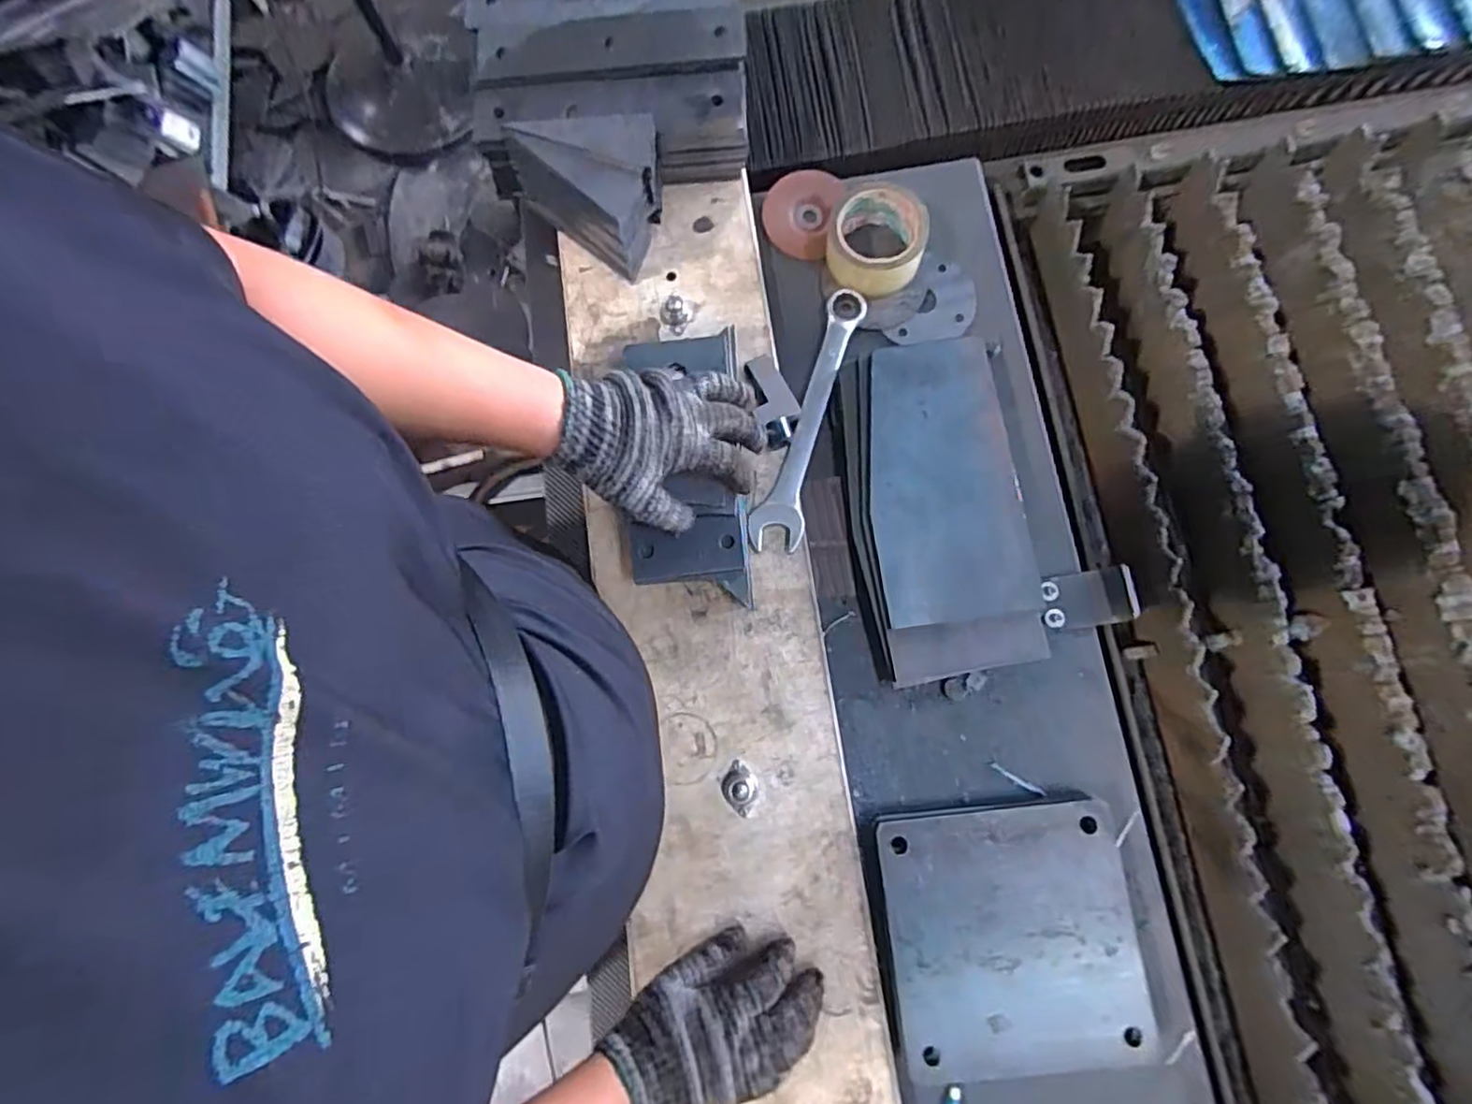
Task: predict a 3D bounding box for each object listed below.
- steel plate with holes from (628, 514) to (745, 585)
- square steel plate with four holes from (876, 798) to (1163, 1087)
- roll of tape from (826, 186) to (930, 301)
[{"bbox_3d":[-0.043,-0.002,0.592,0.096,0.013,0.052,-6,91,1],"label":"steel plate with holes"},{"bbox_3d":[0.230,0.320,0.564,0.198,0.024,0.202,-6,79,0],"label":"square steel plate with four holes"},{"bbox_3d":[0.142,-0.319,0.687,0.093,0.049,0.095,0,79,1],"label":"roll of tape"}]

